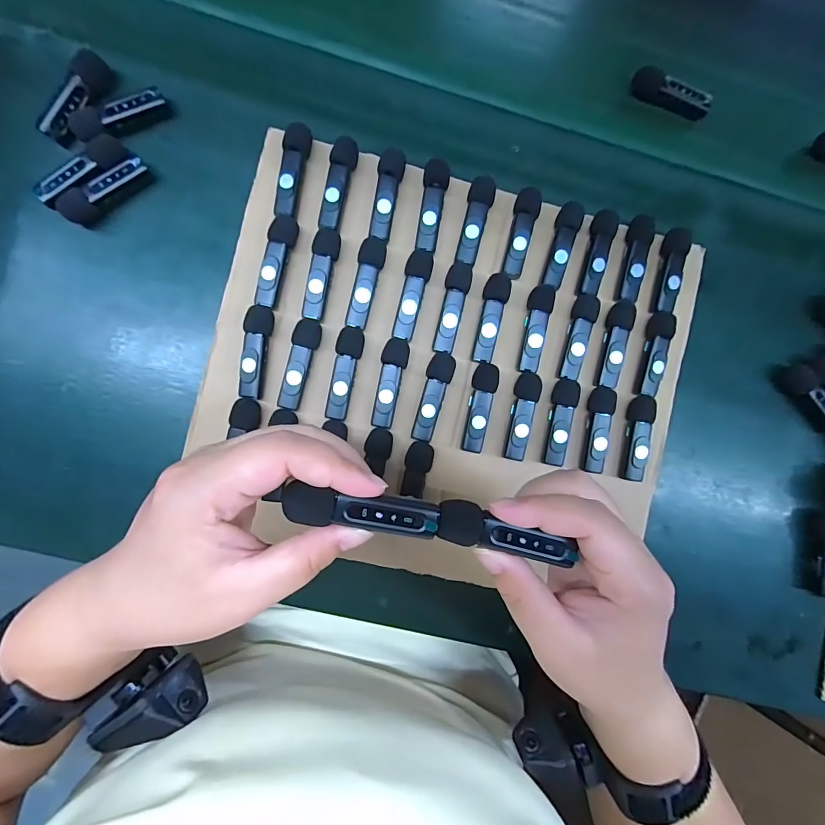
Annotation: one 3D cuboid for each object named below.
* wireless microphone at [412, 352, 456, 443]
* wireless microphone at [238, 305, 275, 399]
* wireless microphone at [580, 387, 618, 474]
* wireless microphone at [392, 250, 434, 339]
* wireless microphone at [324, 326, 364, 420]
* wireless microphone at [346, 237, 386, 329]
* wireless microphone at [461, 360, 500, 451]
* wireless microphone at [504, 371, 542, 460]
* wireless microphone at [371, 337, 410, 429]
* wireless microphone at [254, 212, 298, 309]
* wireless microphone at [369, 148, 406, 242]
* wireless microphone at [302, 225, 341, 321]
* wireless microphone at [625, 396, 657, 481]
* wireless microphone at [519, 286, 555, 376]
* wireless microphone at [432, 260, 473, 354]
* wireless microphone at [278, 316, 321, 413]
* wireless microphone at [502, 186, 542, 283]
[{"bbox_3d":[0.015,-0.011,0.304,0.019,0.016,0.065,17,88,-4],"label":"wireless microphone"},{"bbox_3d":[-0.111,-0.043,0.292,0.018,0.015,0.064,7,89,-5],"label":"wireless microphone"},{"bbox_3d":[0.139,0.013,0.309,0.016,0.013,0.063,12,88,-4],"label":"wireless microphone"},{"bbox_3d":[0.000,-0.086,0.300,0.018,0.014,0.065,15,88,-4],"label":"wireless microphone"},{"bbox_3d":[-0.048,-0.028,0.296,0.018,0.012,0.066,11,88,-4],"label":"wireless microphone"},{"bbox_3d":[-0.033,-0.093,0.298,0.018,0.012,0.064,12,88,-4],"label":"wireless microphone"},{"bbox_3d":[0.050,-0.003,0.306,0.018,0.016,0.065,11,88,-4],"label":"wireless microphone"},{"bbox_3d":[0.082,0.002,0.306,0.018,0.015,0.065,13,88,-4],"label":"wireless microphone"},{"bbox_3d":[-0.017,-0.021,0.300,0.018,0.015,0.064,12,88,-4],"label":"wireless microphone"},{"bbox_3d":[-0.096,-0.107,0.293,0.018,0.016,0.065,13,88,-4],"label":"wireless microphone"},{"bbox_3d":[-0.018,-0.156,0.296,0.017,0.011,0.061,10,89,-4],"label":"wireless microphone"},{"bbox_3d":[-0.065,-0.098,0.296,0.018,0.013,0.065,9,89,-4],"label":"wireless microphone"},{"bbox_3d":[0.172,0.020,0.314,0.014,0.019,0.063,8,89,-5],"label":"wireless microphone"},{"bbox_3d":[0.091,-0.063,0.307,0.018,0.011,0.066,14,88,-4],"label":"wireless microphone"},{"bbox_3d":[0.029,-0.077,0.303,0.018,0.015,0.067,16,88,-4],"label":"wireless microphone"},{"bbox_3d":[-0.081,-0.035,0.294,0.018,0.013,0.065,18,88,-4],"label":"wireless microphone"},{"bbox_3d":[0.081,-0.133,0.305,0.019,0.009,0.065,13,88,-4],"label":"wireless microphone"}]

